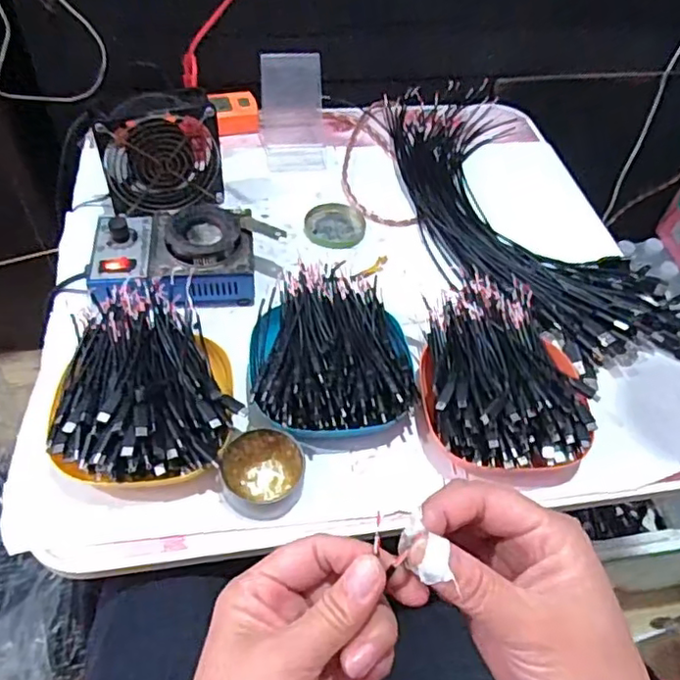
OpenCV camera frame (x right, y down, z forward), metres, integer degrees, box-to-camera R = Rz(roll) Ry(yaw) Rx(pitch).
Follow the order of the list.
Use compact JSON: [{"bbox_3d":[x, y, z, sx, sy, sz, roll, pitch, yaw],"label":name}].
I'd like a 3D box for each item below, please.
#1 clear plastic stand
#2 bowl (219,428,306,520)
[{"bbox_3d":[-0.055,-0.270,0.724,0.076,0.097,0.100,-1,53,-5],"label":"clear plastic stand"},{"bbox_3d":[-0.059,0.101,0.464,0.061,0.025,0.061,2,52,-3],"label":"bowl"}]

